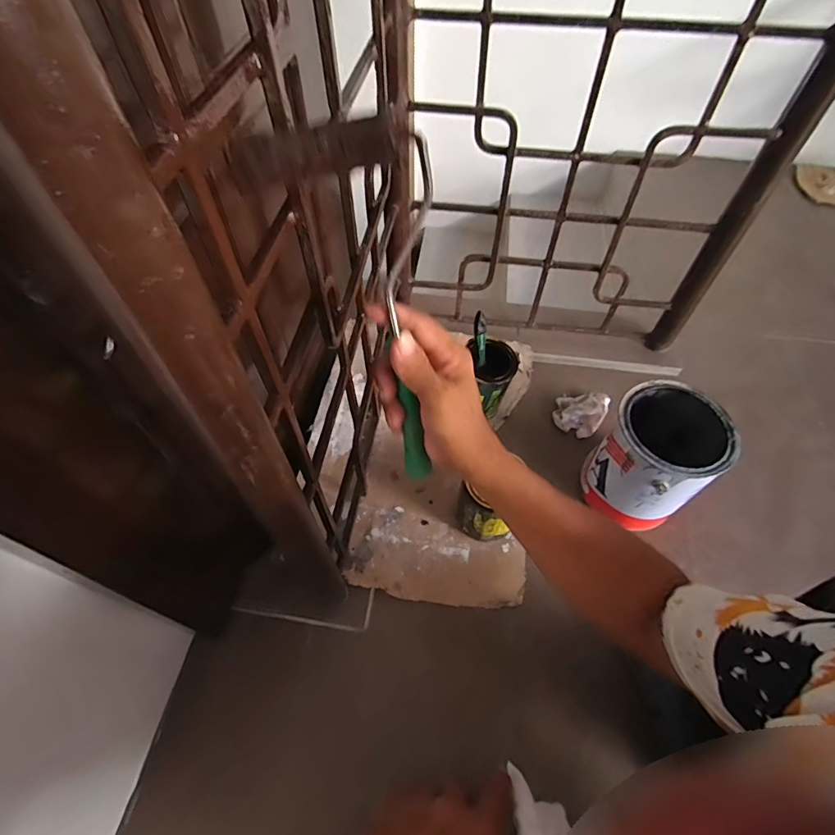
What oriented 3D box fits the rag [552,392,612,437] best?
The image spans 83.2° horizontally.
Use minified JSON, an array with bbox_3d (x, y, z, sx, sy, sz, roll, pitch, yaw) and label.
[{"bbox_3d":[0.310,-0.008,0.903,0.089,0.061,0.085,26,61,16],"label":"rag"}]

